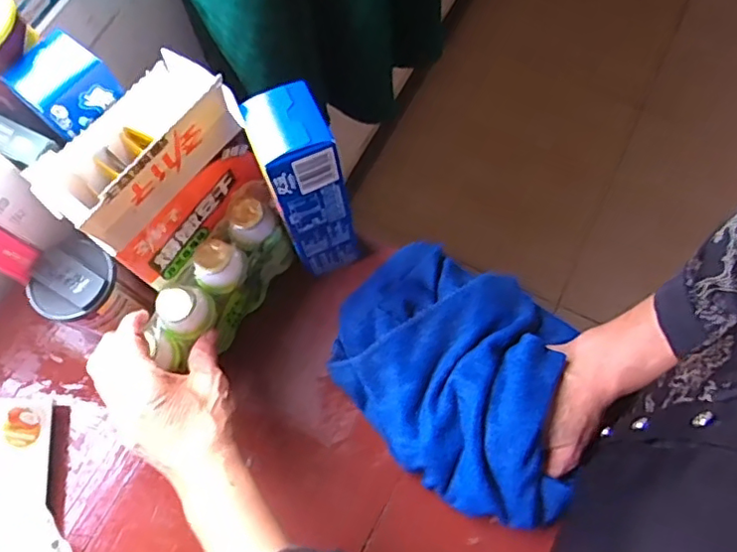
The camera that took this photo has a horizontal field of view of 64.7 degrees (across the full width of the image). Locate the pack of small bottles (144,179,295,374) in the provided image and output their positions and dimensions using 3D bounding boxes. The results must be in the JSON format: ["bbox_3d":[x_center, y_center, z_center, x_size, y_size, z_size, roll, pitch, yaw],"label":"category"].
[{"bbox_3d":[-0.121,0.002,0.481,0.050,0.079,0.153,31,75,13],"label":"pack of small bottles"}]

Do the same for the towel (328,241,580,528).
[{"bbox_3d":[0.077,0.075,0.472,0.218,0.056,0.177,32,75,13],"label":"towel"}]

